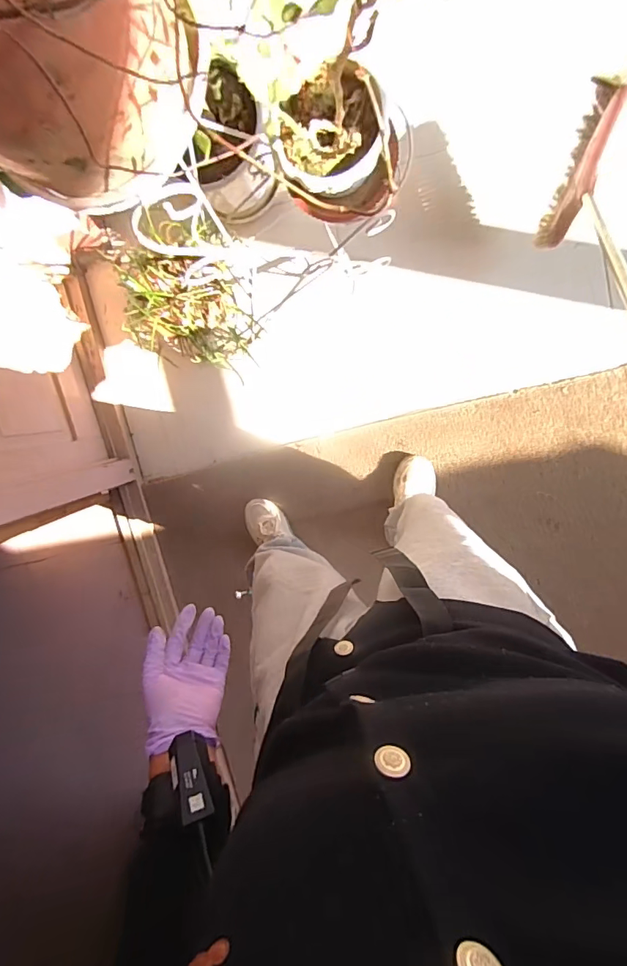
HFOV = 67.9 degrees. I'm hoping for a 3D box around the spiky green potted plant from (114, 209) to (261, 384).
[{"bbox_3d":[-0.265,-0.413,1.111,0.247,0.316,0.220,33,103,1],"label":"spiky green potted plant"}]

